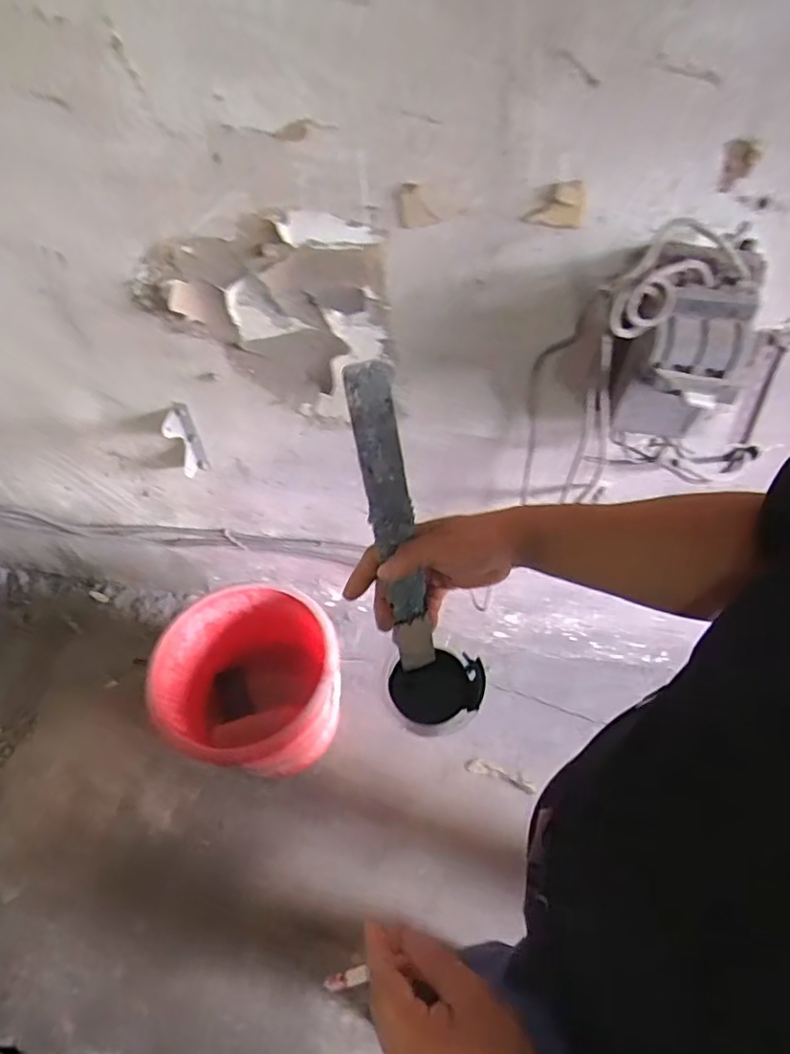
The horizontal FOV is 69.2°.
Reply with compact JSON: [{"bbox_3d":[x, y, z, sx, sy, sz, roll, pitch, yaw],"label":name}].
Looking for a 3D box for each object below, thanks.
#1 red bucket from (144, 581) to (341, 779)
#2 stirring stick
[{"bbox_3d":[-0.298,0.365,1.263,0.368,0.348,0.347,-1,52,1],"label":"red bucket"},{"bbox_3d":[0.000,0.004,0.452,0.033,0.263,0.011,-15,27,-9],"label":"stirring stick"}]

